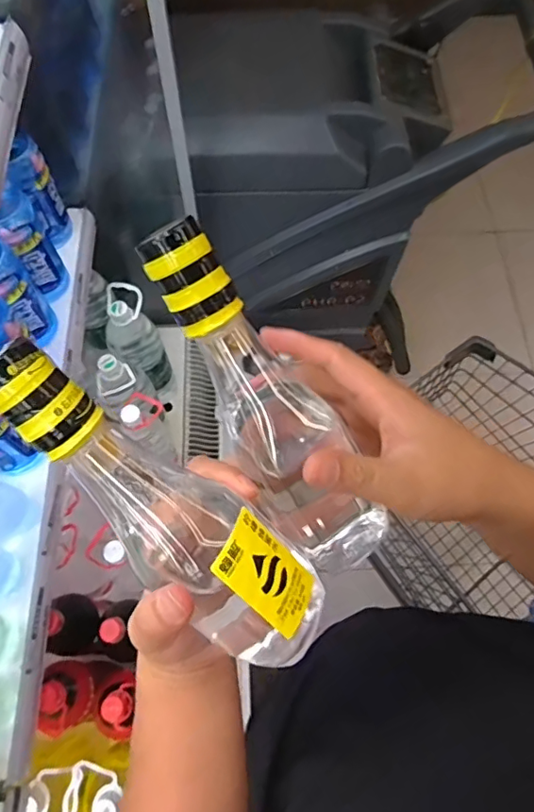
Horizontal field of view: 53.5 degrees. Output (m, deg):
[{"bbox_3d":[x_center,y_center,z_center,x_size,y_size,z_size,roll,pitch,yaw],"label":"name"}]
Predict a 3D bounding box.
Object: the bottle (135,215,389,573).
[{"bbox_3d":[0.003,-0.001,0.300,0.068,0.050,0.212,-35,109,-13],"label":"bottle"}]

